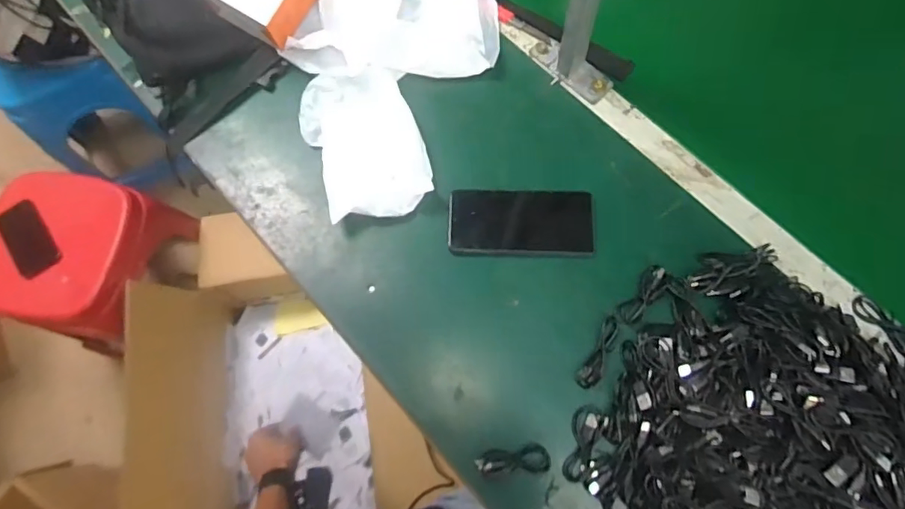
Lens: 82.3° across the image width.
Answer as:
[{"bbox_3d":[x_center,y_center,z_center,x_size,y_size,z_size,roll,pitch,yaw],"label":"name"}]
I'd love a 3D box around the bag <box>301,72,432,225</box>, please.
[{"bbox_3d":[-0.100,-0.128,0.604,0.124,0.031,0.182,-22,74,-5],"label":"bag"}]

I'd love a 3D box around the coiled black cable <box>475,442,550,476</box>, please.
[{"bbox_3d":[0.060,0.202,0.511,0.073,0.015,0.027,-2,73,1],"label":"coiled black cable"}]

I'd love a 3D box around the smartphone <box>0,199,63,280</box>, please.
[{"bbox_3d":[-0.748,-0.030,0.910,0.069,0.015,0.135,-33,75,-8],"label":"smartphone"}]

